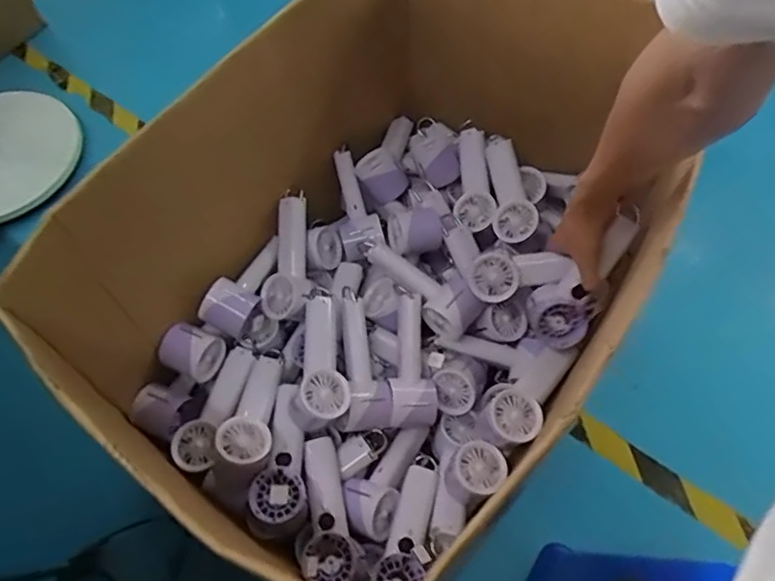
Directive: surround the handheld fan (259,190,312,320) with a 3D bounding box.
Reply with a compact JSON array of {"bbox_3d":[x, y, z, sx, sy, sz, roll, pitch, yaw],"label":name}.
[{"bbox_3d":[-0.138,-0.049,0.830,0.063,0.046,0.182,3,73,4],"label":"handheld fan"}]

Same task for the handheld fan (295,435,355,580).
[{"bbox_3d":[-0.081,0.266,0.703,0.060,0.033,0.170,-12,60,-4],"label":"handheld fan"}]

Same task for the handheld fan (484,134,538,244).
[{"bbox_3d":[0.176,-0.146,0.840,0.058,0.041,0.167,-2,60,1],"label":"handheld fan"}]

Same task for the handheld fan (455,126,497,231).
[{"bbox_3d":[0.129,-0.163,0.881,0.056,0.061,0.170,0,60,3],"label":"handheld fan"}]

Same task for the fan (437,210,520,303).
[{"bbox_3d":[0.114,-0.052,0.793,0.058,0.051,0.156,-22,45,-10],"label":"fan"}]

